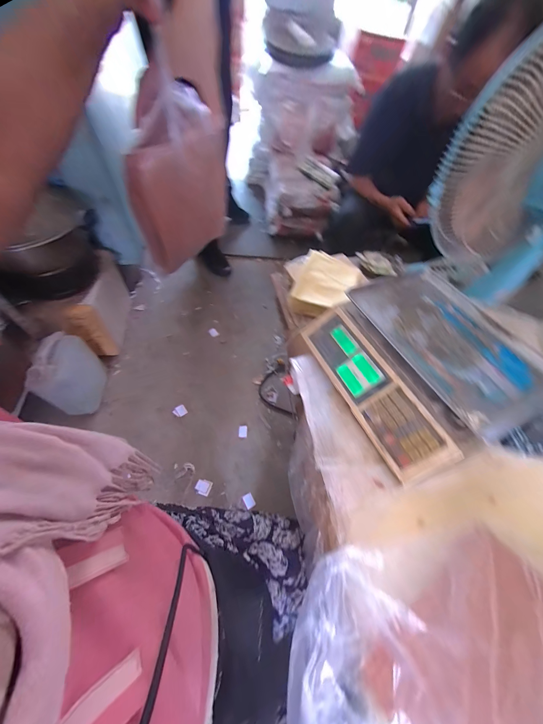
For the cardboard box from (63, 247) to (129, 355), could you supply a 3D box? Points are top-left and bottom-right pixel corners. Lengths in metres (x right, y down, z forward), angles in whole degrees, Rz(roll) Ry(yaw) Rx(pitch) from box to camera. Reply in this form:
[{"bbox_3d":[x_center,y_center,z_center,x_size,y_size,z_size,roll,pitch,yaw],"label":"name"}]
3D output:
[{"bbox_3d":[-0.640,-0.222,0.976,0.092,0.272,0.330,-3,60,-10],"label":"cardboard box"}]

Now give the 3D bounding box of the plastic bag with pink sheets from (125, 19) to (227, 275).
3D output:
[{"bbox_3d":[-0.186,-0.332,0.508,0.198,0.331,0.084,-40,77,-21],"label":"plastic bag with pink sheets"}]

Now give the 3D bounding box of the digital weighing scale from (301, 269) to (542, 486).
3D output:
[{"bbox_3d":[0.272,-0.013,0.472,0.308,0.094,0.325,-20,64,-18],"label":"digital weighing scale"}]

